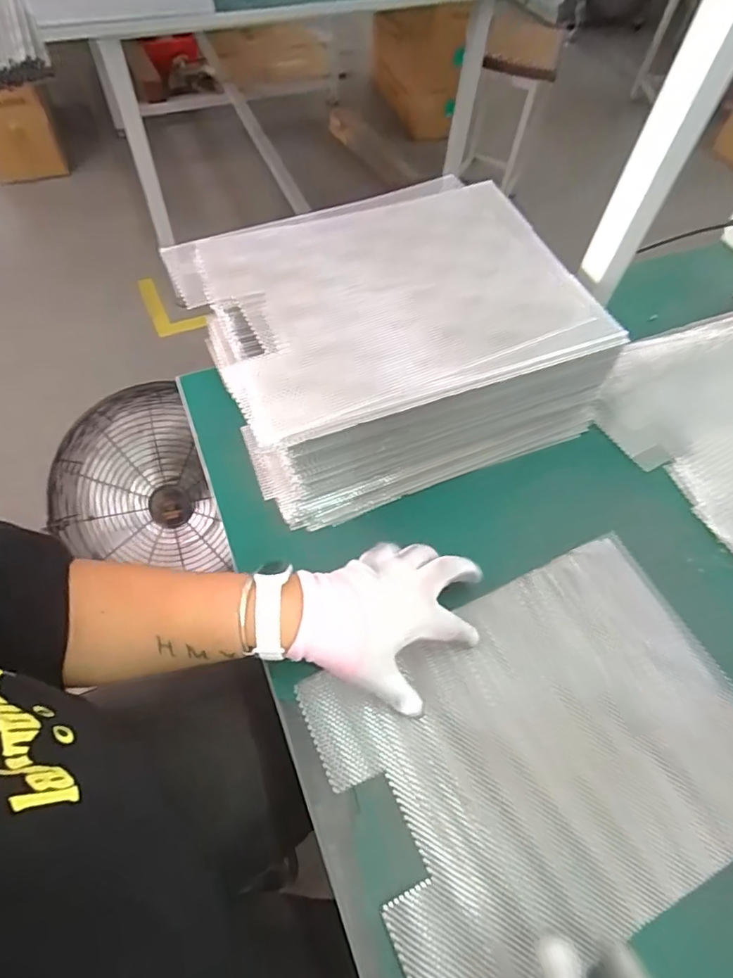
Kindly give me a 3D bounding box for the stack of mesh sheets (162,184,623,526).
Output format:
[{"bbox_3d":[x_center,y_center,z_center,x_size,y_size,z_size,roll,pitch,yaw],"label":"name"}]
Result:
[{"bbox_3d":[0.027,-0.152,0.560,0.345,0.142,0.275,-19,62,-14],"label":"stack of mesh sheets"}]

